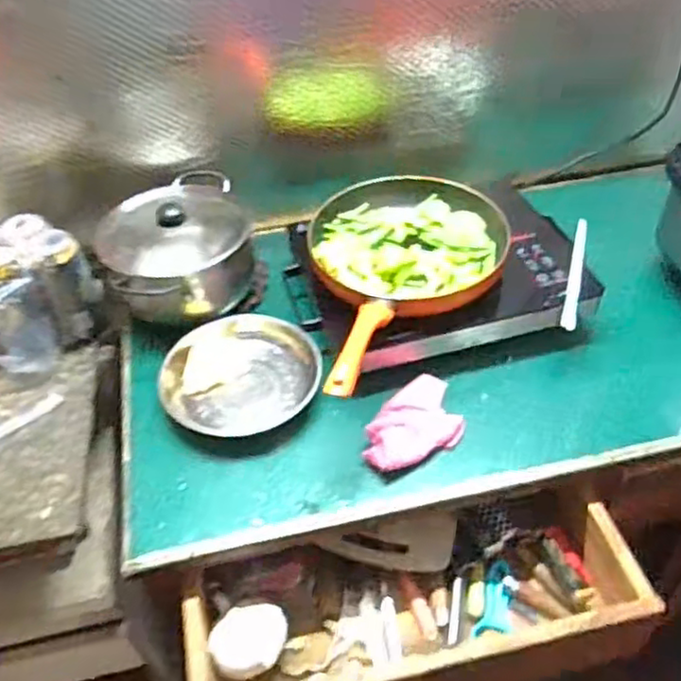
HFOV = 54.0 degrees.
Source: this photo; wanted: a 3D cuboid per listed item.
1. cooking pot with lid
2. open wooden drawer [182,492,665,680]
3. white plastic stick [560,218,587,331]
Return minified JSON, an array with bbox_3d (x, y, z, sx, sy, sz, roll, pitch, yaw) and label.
[{"bbox_3d":[-0.249,-0.149,1.007,0.219,0.116,0.271,-16,48,-14],"label":"cooking pot with lid"},{"bbox_3d":[0.087,0.320,0.802,0.518,0.104,0.234,-9,46,-7],"label":"open wooden drawer"},{"bbox_3d":[0.333,-0.097,0.947,0.018,0.013,0.228,13,48,13],"label":"white plastic stick"}]

